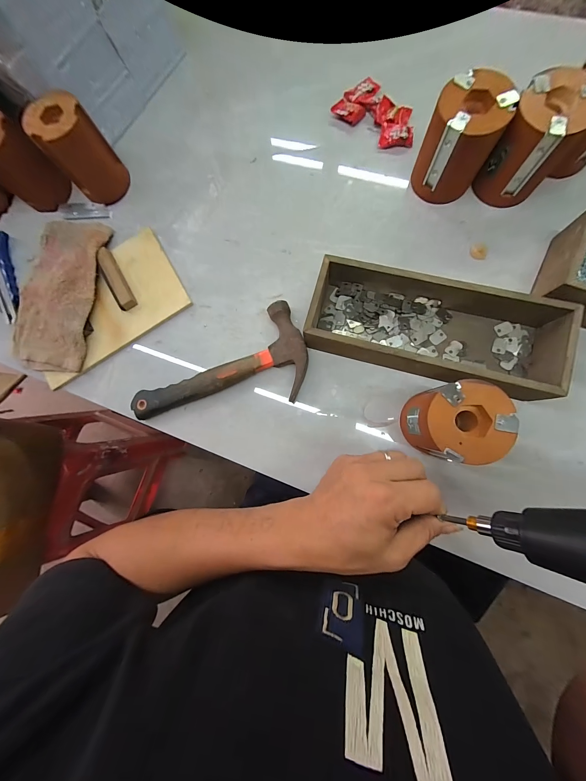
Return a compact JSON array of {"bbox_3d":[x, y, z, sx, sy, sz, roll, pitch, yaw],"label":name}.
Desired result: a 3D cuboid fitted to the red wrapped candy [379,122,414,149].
[{"bbox_3d":[0.147,-0.359,0.405,0.046,0.019,0.026,8,84,7],"label":"red wrapped candy"}]

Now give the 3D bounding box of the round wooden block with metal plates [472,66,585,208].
[{"bbox_3d":[0.278,-0.286,0.337,0.072,0.099,0.075,-1,83,6],"label":"round wooden block with metal plates"}]

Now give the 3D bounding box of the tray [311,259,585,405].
[{"bbox_3d":[0.161,-0.075,0.345,0.274,0.066,0.113,13,84,7],"label":"tray"}]

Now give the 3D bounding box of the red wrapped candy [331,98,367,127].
[{"bbox_3d":[0.081,-0.409,0.417,0.046,0.014,0.030,36,88,9],"label":"red wrapped candy"}]

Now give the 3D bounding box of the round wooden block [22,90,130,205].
[{"bbox_3d":[-0.301,-0.340,0.408,0.077,0.101,0.061,-39,81,0],"label":"round wooden block"}]

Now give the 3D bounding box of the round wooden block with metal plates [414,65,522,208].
[{"bbox_3d":[0.199,-0.296,0.349,0.077,0.102,0.073,-1,83,6],"label":"round wooden block with metal plates"}]

